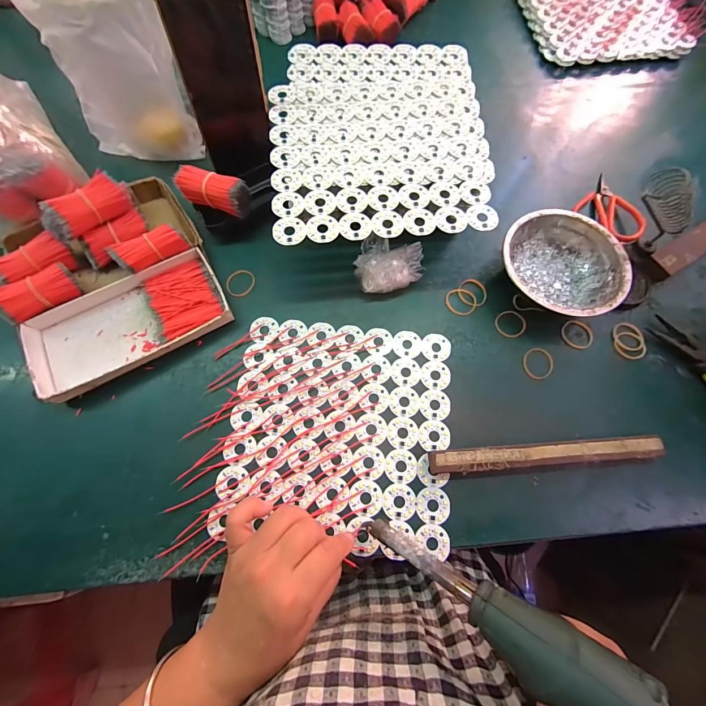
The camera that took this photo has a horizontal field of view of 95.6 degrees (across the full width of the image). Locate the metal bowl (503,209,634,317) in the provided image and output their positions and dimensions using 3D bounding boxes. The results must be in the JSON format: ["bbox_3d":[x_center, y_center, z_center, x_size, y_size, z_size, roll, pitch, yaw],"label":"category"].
[{"bbox_3d":[0.224,-0.092,0.352,0.125,0.042,0.127,0,72,-1],"label":"metal bowl"}]

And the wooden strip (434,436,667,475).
[{"bbox_3d":[0.179,0.095,0.299,0.212,0.017,0.020,-4,72,-2],"label":"wooden strip"}]

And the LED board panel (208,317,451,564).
[{"bbox_3d":[-0.012,0.068,0.313,0.210,0.006,0.204,6,72,1],"label":"LED board panel"}]

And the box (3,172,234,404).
[{"bbox_3d":[-0.257,-0.085,0.332,0.191,0.063,0.212,-27,74,-9],"label":"box"}]

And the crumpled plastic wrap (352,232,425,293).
[{"bbox_3d":[0.040,-0.098,0.357,0.072,0.029,0.076,0,72,-1],"label":"crumpled plastic wrap"}]

